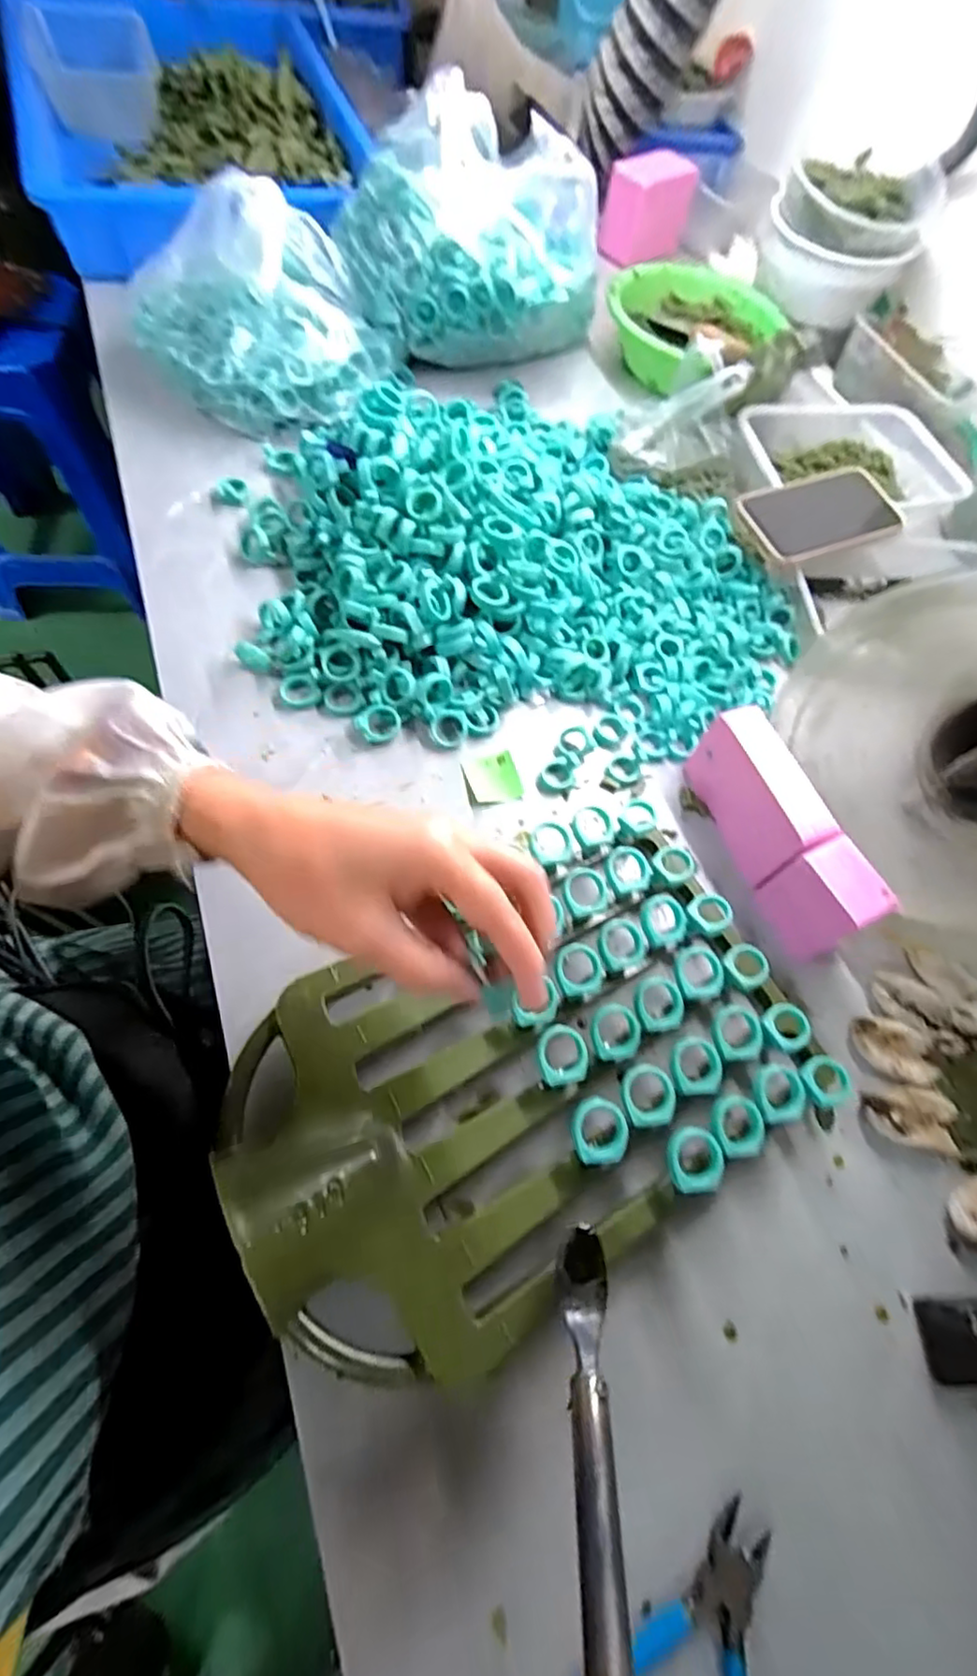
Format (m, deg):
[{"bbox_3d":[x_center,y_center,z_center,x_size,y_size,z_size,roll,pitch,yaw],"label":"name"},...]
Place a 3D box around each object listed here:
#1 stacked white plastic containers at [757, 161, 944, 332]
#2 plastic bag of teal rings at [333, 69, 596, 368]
[{"bbox_3d":[0.391,-0.668,0.702,0.165,0.091,0.124,22,65,6],"label":"stacked white plastic containers"},{"bbox_3d":[-0.020,-0.577,0.622,0.248,0.177,0.156,12,64,1],"label":"plastic bag of teal rings"}]

